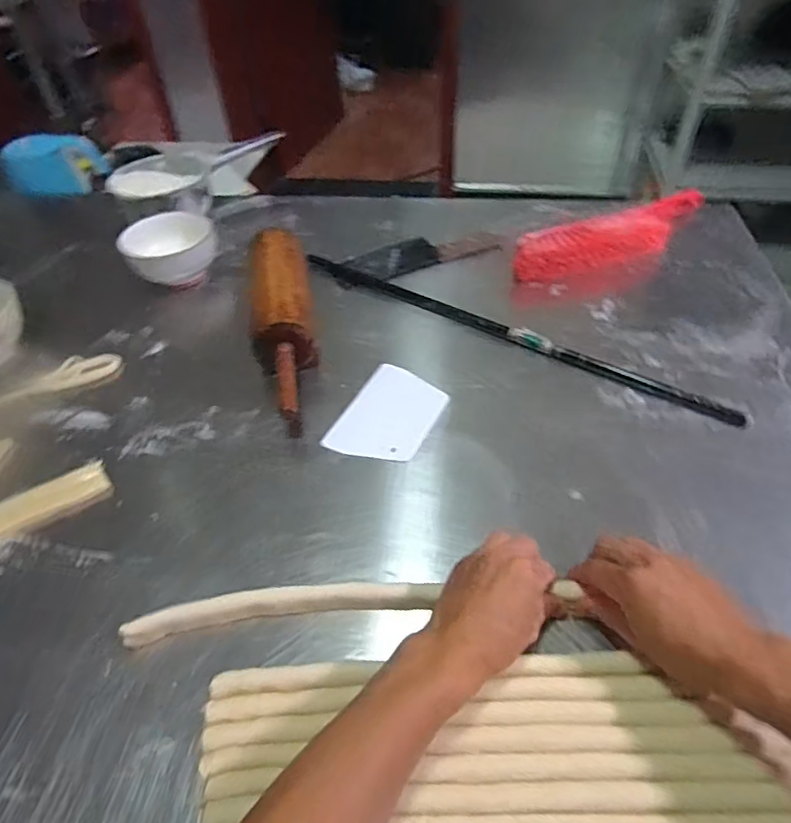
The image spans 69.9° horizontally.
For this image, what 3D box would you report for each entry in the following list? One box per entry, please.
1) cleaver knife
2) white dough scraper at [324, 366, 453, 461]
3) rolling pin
[{"bbox_3d":[0.029,-0.255,0.912,0.264,0.017,0.090,-17,46,-13],"label":"cleaver knife"},{"bbox_3d":[-0.005,0.004,0.678,0.105,0.004,0.146,20,53,20],"label":"white dough scraper"},{"bbox_3d":[-0.146,-0.122,0.754,0.068,0.088,0.355,-8,46,-5],"label":"rolling pin"}]

